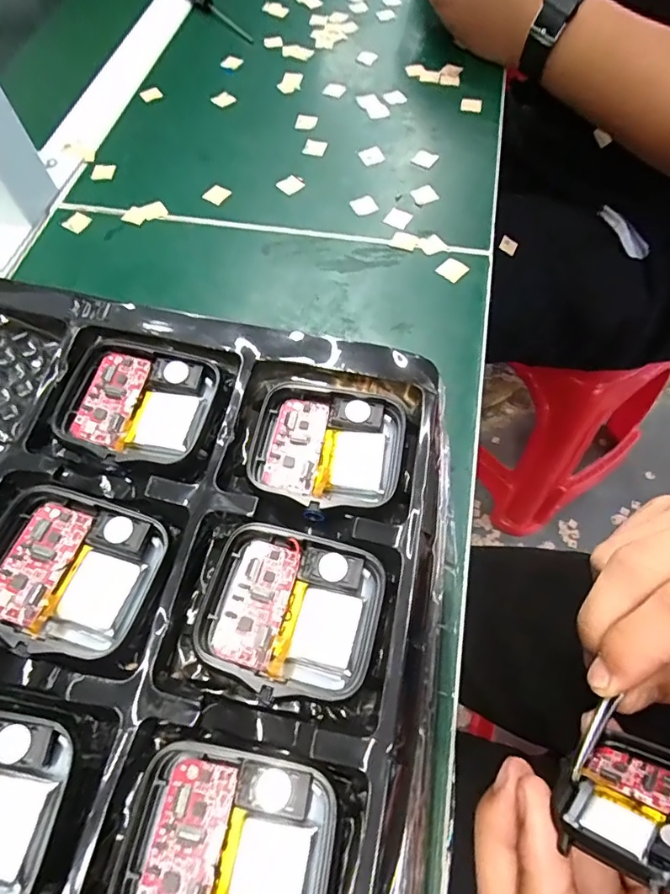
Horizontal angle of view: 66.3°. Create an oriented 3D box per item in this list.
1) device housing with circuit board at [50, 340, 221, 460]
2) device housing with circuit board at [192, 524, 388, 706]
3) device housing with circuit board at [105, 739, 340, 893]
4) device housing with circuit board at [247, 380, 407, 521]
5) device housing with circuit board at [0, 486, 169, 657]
[{"bbox_3d":[-0.058,-0.013,0.151,0.039,0.010,0.037,13,64,9],"label":"device housing with circuit board"},{"bbox_3d":[-0.011,0.041,0.128,0.042,0.008,0.037,13,64,9],"label":"device housing with circuit board"},{"bbox_3d":[-0.023,0.083,0.105,0.043,0.007,0.036,8,63,7],"label":"device housing with circuit board"},{"bbox_3d":[-0.002,0.001,0.147,0.042,0.007,0.039,8,63,6],"label":"device housing with circuit board"},{"bbox_3d":[-0.069,0.031,0.131,0.042,0.011,0.037,12,64,9],"label":"device housing with circuit board"}]

